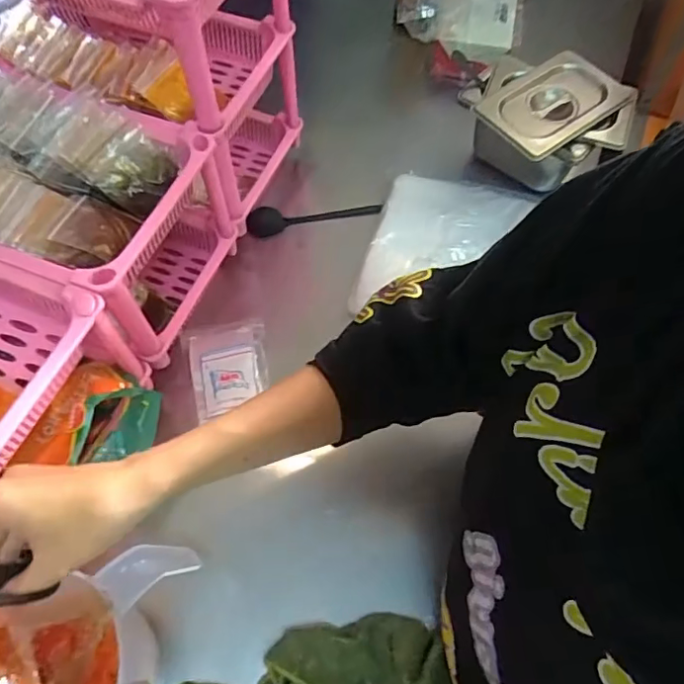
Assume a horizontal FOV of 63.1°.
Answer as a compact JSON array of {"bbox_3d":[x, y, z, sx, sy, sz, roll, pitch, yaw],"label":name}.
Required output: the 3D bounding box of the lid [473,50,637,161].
[{"bbox_3d":[0.265,-0.299,0.694,0.176,0.016,0.114,-36,68,-18],"label":"lid"}]

